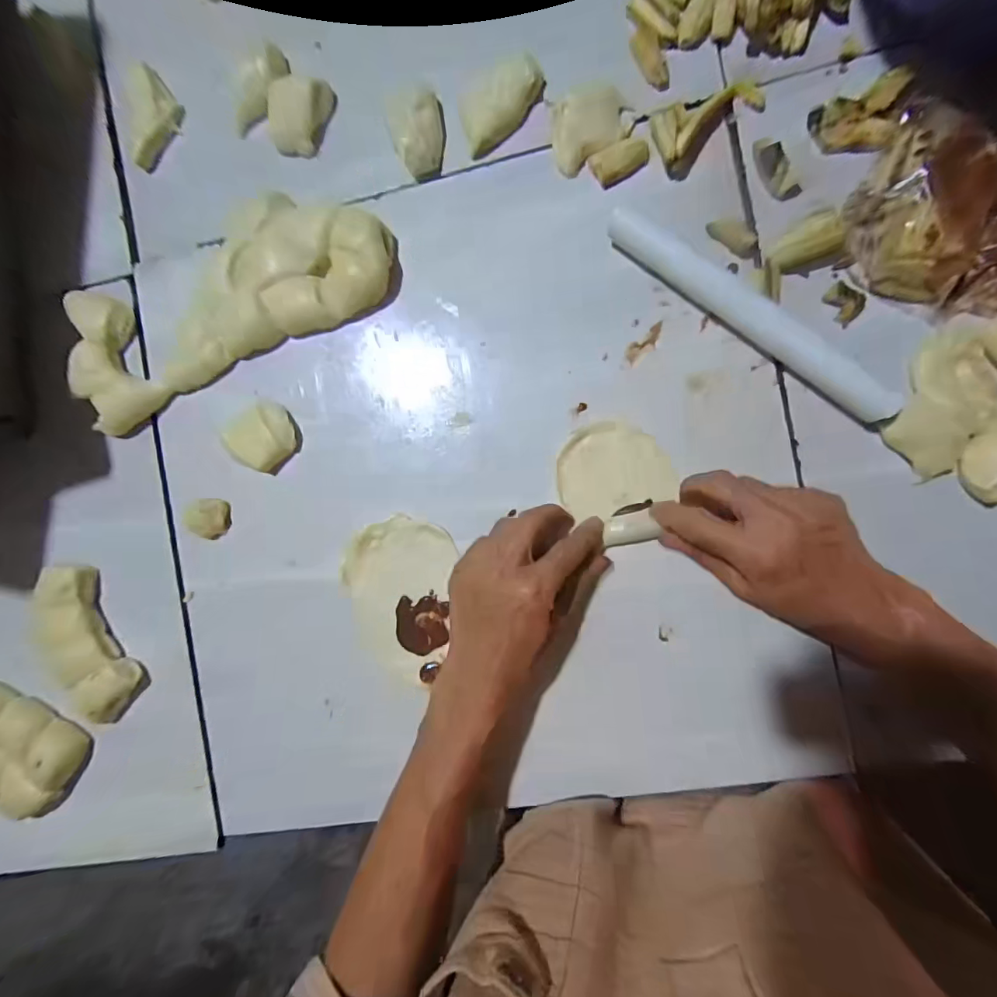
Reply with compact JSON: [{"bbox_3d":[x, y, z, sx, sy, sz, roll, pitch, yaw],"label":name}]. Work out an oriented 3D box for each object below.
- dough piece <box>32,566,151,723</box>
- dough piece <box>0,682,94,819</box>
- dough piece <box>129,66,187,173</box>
[{"bbox_3d":[-0.348,0.122,0.389,0.051,0.032,0.130,-28,88,7],"label":"dough piece"},{"bbox_3d":[-0.435,0.211,0.400,0.152,0.033,0.095,21,94,6],"label":"dough piece"},{"bbox_3d":[-0.292,-0.326,0.393,0.039,0.016,0.086,-2,91,7],"label":"dough piece"}]

